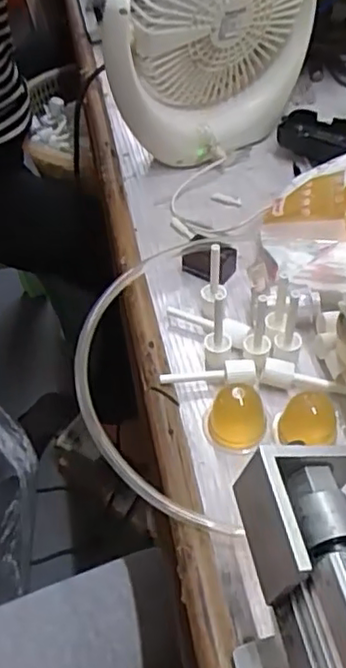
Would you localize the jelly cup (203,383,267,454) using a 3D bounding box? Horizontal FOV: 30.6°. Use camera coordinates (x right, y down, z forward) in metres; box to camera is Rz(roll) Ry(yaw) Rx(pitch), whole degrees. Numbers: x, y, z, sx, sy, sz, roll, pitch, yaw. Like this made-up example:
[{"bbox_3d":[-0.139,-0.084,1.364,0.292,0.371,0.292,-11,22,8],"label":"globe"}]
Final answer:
[{"bbox_3d":[0.039,0.053,0.398,0.037,0.031,0.030,9,50,12],"label":"jelly cup"}]

